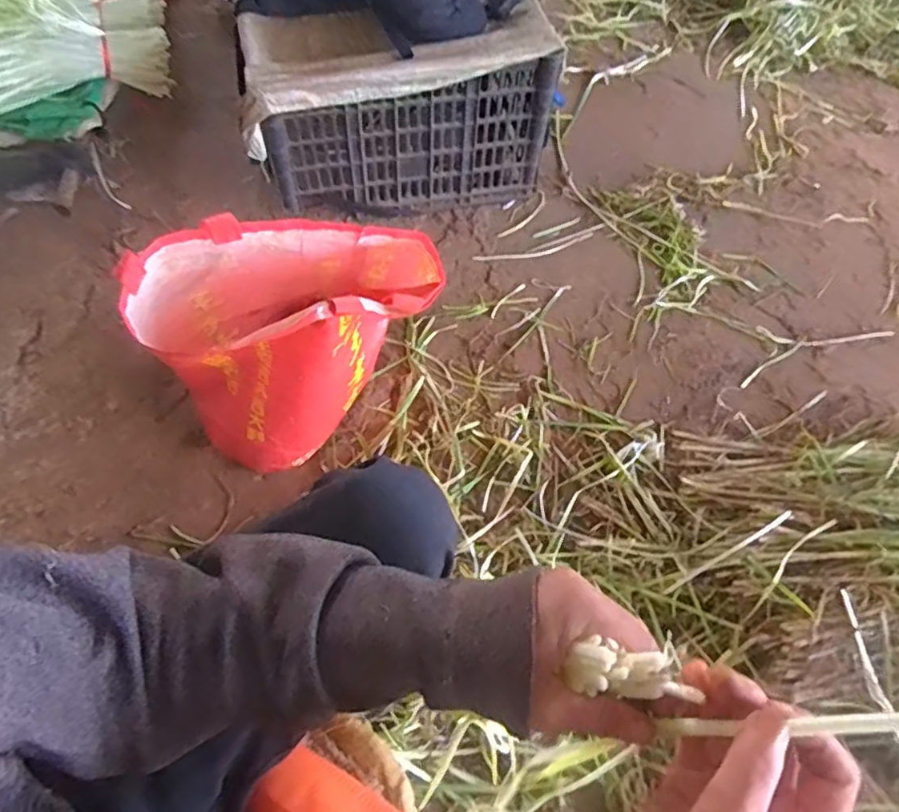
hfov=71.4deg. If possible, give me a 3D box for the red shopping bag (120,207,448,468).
[{"bbox_3d":[-0.191,-0.095,0.796,0.324,0.335,0.191,-15,62,-12],"label":"red shopping bag"}]

